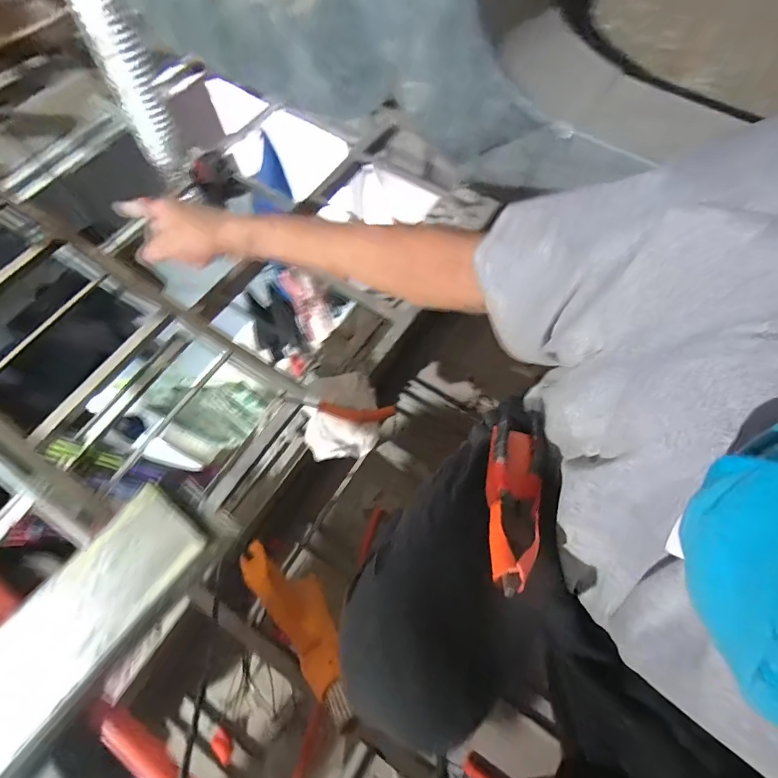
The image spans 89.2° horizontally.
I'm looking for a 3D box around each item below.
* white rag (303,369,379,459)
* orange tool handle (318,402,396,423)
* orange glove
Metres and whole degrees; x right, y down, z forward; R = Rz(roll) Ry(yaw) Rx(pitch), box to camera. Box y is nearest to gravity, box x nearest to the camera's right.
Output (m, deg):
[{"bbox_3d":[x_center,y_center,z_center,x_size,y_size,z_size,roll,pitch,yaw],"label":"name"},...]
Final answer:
[{"bbox_3d":[-0.089,0.049,0.736,0.136,0.043,0.161,-3,69,-2],"label":"white rag"},{"bbox_3d":[-0.058,0.044,0.723,0.136,0.019,0.031,3,68,0],"label":"orange tool handle"},{"bbox_3d":[-0.121,0.360,0.593,0.073,0.067,0.286,-30,91,-12],"label":"orange glove"}]

